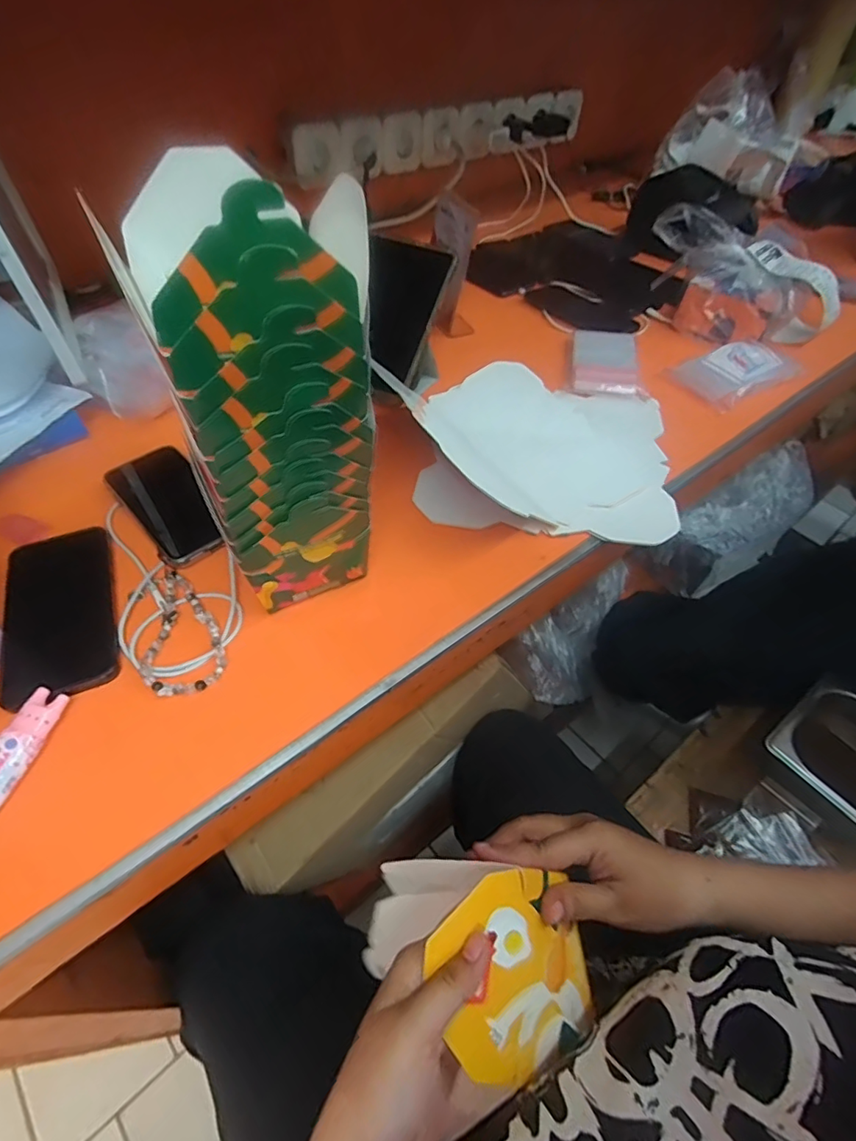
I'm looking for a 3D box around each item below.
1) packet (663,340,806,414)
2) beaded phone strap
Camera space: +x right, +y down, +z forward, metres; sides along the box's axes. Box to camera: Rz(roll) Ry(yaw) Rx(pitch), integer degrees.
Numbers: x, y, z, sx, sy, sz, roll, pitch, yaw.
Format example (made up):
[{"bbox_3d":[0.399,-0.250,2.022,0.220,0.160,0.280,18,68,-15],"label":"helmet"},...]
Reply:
[{"bbox_3d":[0.371,-0.243,0.626,0.131,0.023,0.083,-26,56,-20],"label":"packet"},{"bbox_3d":[-0.193,0.042,0.409,0.056,0.005,0.120,-16,53,-13],"label":"beaded phone strap"}]

